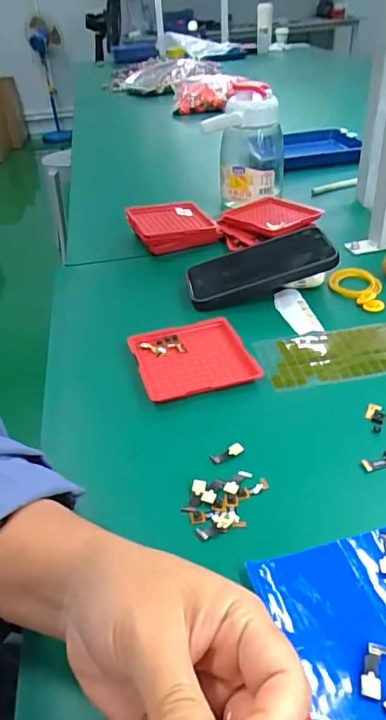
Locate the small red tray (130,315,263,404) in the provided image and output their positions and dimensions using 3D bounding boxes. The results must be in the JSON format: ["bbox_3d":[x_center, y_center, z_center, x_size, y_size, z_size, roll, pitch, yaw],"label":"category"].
[{"bbox_3d":[-0.001,-0.003,0.443,0.098,0.010,0.097,-15,39,-13],"label":"small red tray"}]

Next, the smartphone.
[{"bbox_3d":[0.071,-0.101,0.532,0.155,0.020,0.081,-17,40,6],"label":"smartphone"}]

